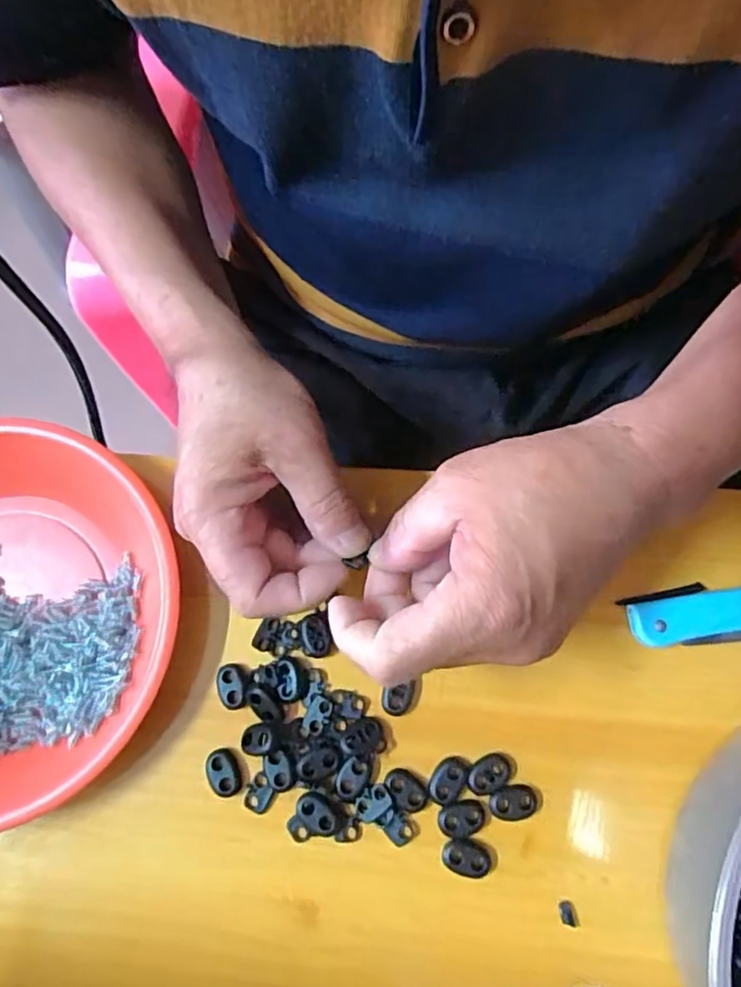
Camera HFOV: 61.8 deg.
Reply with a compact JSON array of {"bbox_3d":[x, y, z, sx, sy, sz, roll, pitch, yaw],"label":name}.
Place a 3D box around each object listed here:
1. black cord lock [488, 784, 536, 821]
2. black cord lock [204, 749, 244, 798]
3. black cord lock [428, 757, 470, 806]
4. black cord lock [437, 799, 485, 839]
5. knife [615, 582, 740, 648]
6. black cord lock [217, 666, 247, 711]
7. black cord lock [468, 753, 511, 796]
[{"bbox_3d":[0.067,0.145,0.290,0.022,0.004,0.014,-6,75,1],"label":"black cord lock"},{"bbox_3d":[-0.071,0.134,0.297,0.016,0.005,0.021,-21,76,-3],"label":"black cord lock"},{"bbox_3d":[0.037,0.136,0.293,0.014,0.004,0.022,36,80,11],"label":"black cord lock"},{"bbox_3d":[0.042,0.152,0.288,0.021,0.004,0.015,-6,75,1],"label":"black cord lock"},{"bbox_3d":[0.177,0.059,0.303,0.097,0.014,0.029,-2,75,2],"label":"knife"},{"bbox_3d":[-0.069,0.096,0.307,0.015,0.007,0.021,-14,75,-1],"label":"black cord lock"},{"bbox_3d":[0.056,0.134,0.293,0.021,0.004,0.015,-34,77,-6],"label":"black cord lock"}]

